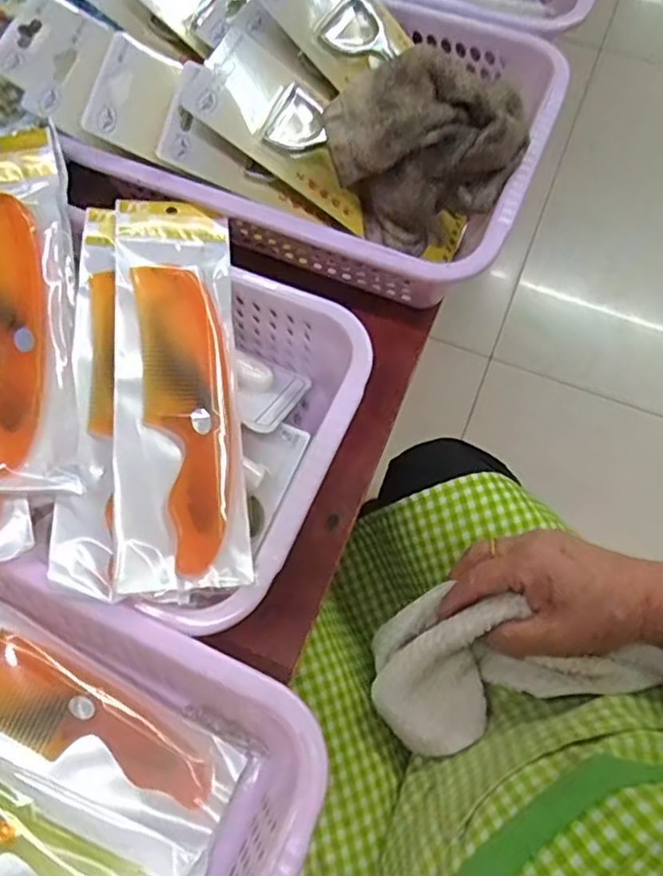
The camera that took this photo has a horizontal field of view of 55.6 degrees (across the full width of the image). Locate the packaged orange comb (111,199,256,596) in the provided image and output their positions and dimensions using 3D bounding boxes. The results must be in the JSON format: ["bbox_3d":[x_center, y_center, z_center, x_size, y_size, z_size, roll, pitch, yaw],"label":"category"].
[{"bbox_3d":[-0.091,-0.041,0.382,0.077,0.018,0.261,0,65,-18],"label":"packaged orange comb"}]

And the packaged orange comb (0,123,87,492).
[{"bbox_3d":[-0.194,-0.085,0.383,0.075,0.014,0.255,-12,68,-5],"label":"packaged orange comb"}]

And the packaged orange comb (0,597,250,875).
[{"bbox_3d":[-0.180,0.154,0.372,0.263,0.012,0.073,26,70,10],"label":"packaged orange comb"}]

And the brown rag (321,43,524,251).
[{"bbox_3d":[0.065,-0.198,0.448,0.133,0.113,0.087,6,68,2],"label":"brown rag"}]

